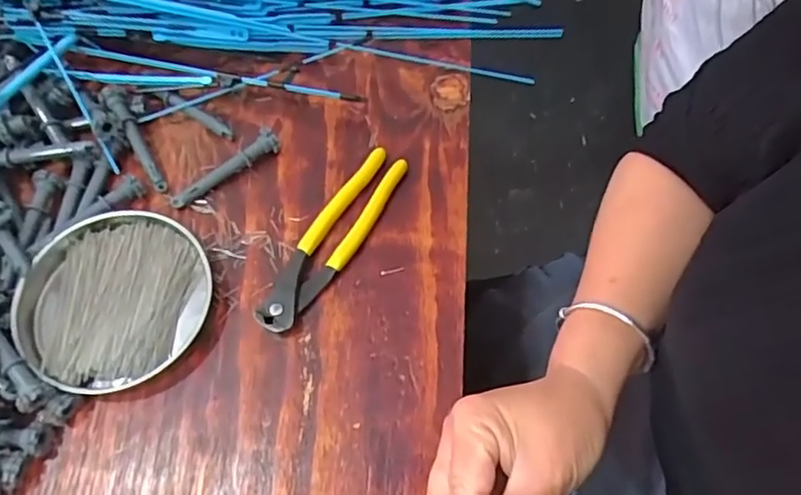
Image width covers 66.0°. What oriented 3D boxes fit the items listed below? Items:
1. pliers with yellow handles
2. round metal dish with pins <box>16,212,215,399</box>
[{"bbox_3d":[-0.049,-0.007,0.462,0.034,0.015,0.165,30,68,15],"label":"pliers with yellow handles"},{"bbox_3d":[-0.205,0.035,0.436,0.123,0.018,0.130,2,64,-3],"label":"round metal dish with pins"}]

